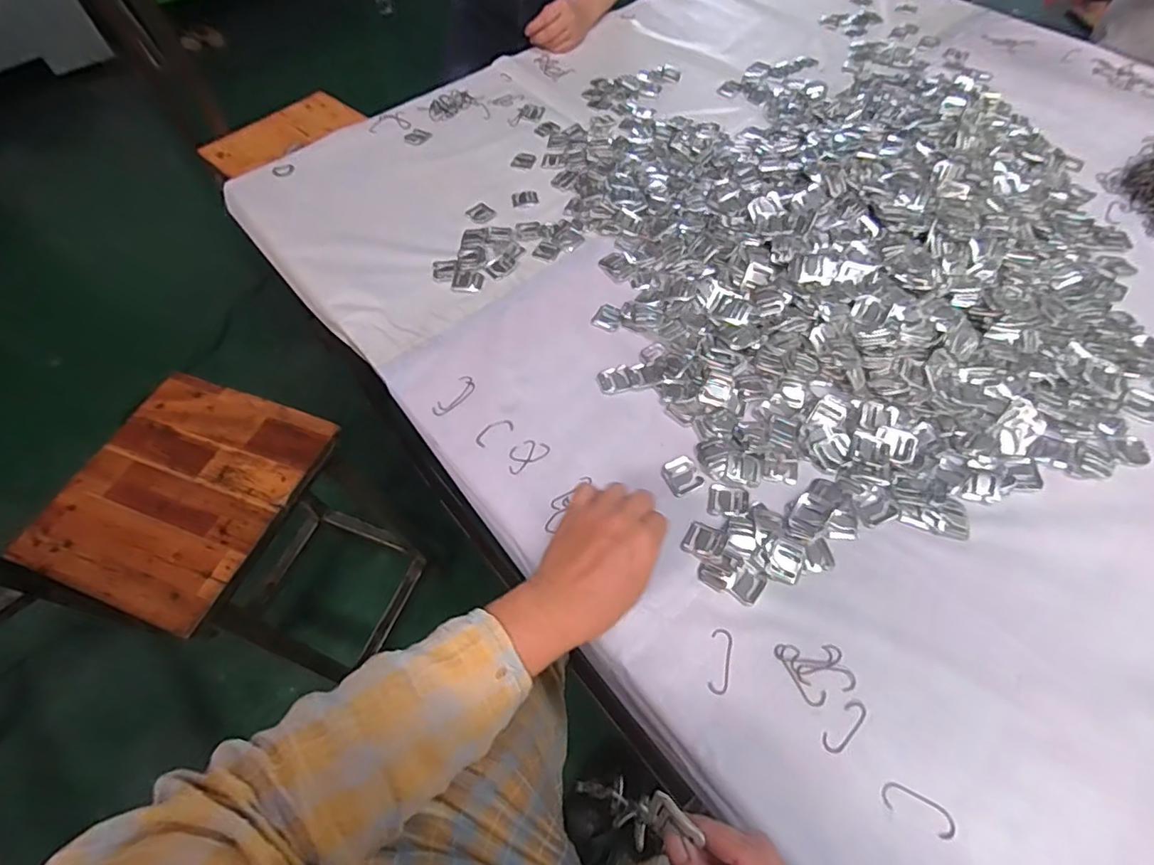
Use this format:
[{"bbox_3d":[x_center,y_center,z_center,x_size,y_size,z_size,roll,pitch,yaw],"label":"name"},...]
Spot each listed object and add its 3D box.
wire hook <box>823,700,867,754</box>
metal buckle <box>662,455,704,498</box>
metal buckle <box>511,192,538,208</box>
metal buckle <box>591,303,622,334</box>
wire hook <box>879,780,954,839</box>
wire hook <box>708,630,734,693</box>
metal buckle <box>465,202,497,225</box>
[{"bbox_3d":[0.198,0.216,0.407,0.044,0.004,0.016,-38,64,-19],"label":"wire hook"},{"bbox_3d":[0.098,0.041,0.517,0.031,0.006,0.037,-23,60,-12],"label":"metal buckle"},{"bbox_3d":[-0.070,-0.313,0.743,0.035,0.004,0.027,-10,58,-4],"label":"metal buckle"},{"bbox_3d":[0.035,-0.129,0.620,0.031,0.005,0.037,20,61,14],"label":"metal buckle"},{"bbox_3d":[0.234,0.259,0.380,0.047,0.004,0.018,25,62,17],"label":"wire hook"},{"bbox_3d":[0.112,0.178,0.433,0.016,0.004,0.048,11,59,9],"label":"wire hook"},{"bbox_3d":[-0.127,-0.288,0.730,0.033,0.004,0.035,-38,64,-19],"label":"metal buckle"}]

